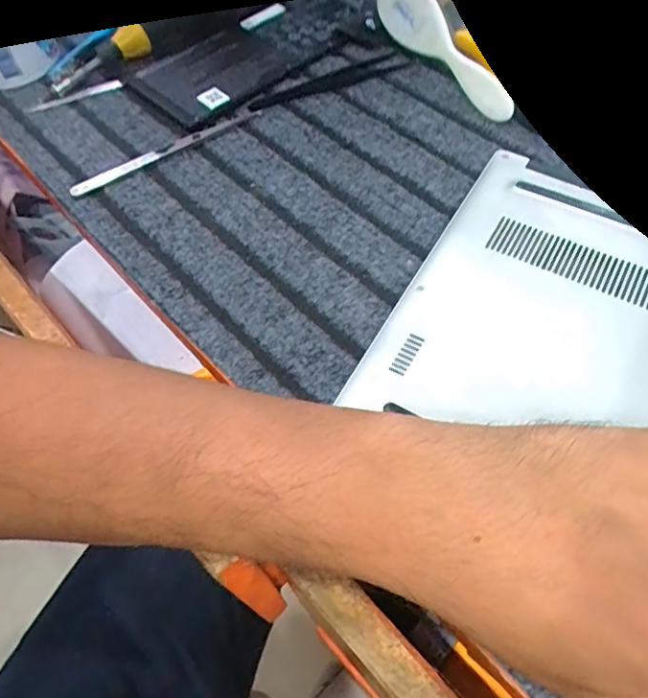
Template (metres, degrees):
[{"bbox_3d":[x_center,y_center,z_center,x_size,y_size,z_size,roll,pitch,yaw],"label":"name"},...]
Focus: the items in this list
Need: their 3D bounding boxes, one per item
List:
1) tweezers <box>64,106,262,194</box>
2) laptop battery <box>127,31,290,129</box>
[{"bbox_3d":[-0.101,-0.130,0.348,0.131,0.006,0.012,-32,62,-16],"label":"tweezers"},{"bbox_3d":[-0.079,-0.195,0.383,0.098,0.010,0.075,-36,63,-18],"label":"laptop battery"}]

